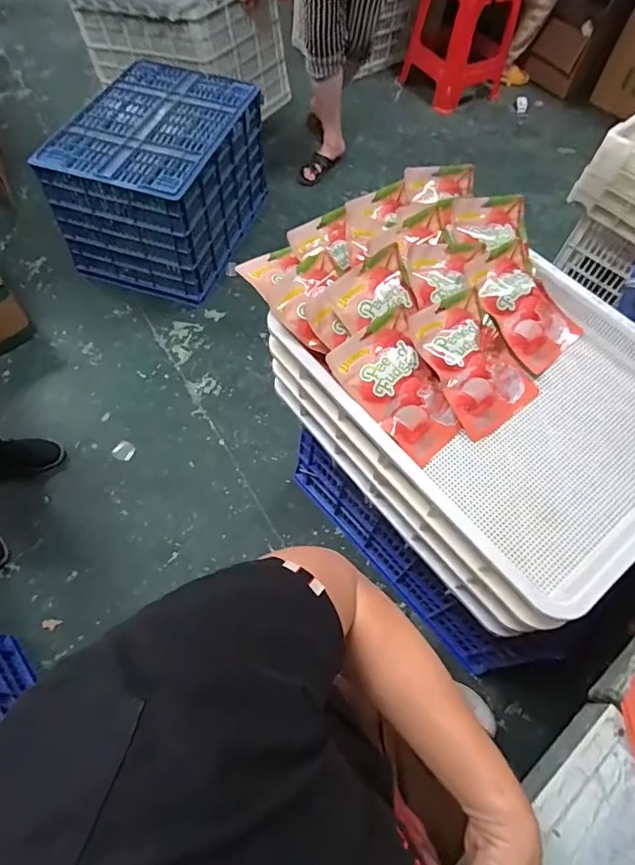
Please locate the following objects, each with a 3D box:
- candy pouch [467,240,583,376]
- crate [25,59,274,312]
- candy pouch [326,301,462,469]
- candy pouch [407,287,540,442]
[{"bbox_3d":[0.354,-0.221,0.819,0.152,0.025,0.214,-37,89,-23],"label":"candy pouch"},{"bbox_3d":[-0.514,-0.849,1.649,0.451,0.443,0.649,19,62,7],"label":"crate"},{"bbox_3d":[0.131,-0.070,0.728,0.136,0.022,0.219,-40,91,-11],"label":"candy pouch"},{"bbox_3d":[0.252,-0.115,0.758,0.158,0.028,0.212,-33,89,-21],"label":"candy pouch"}]

